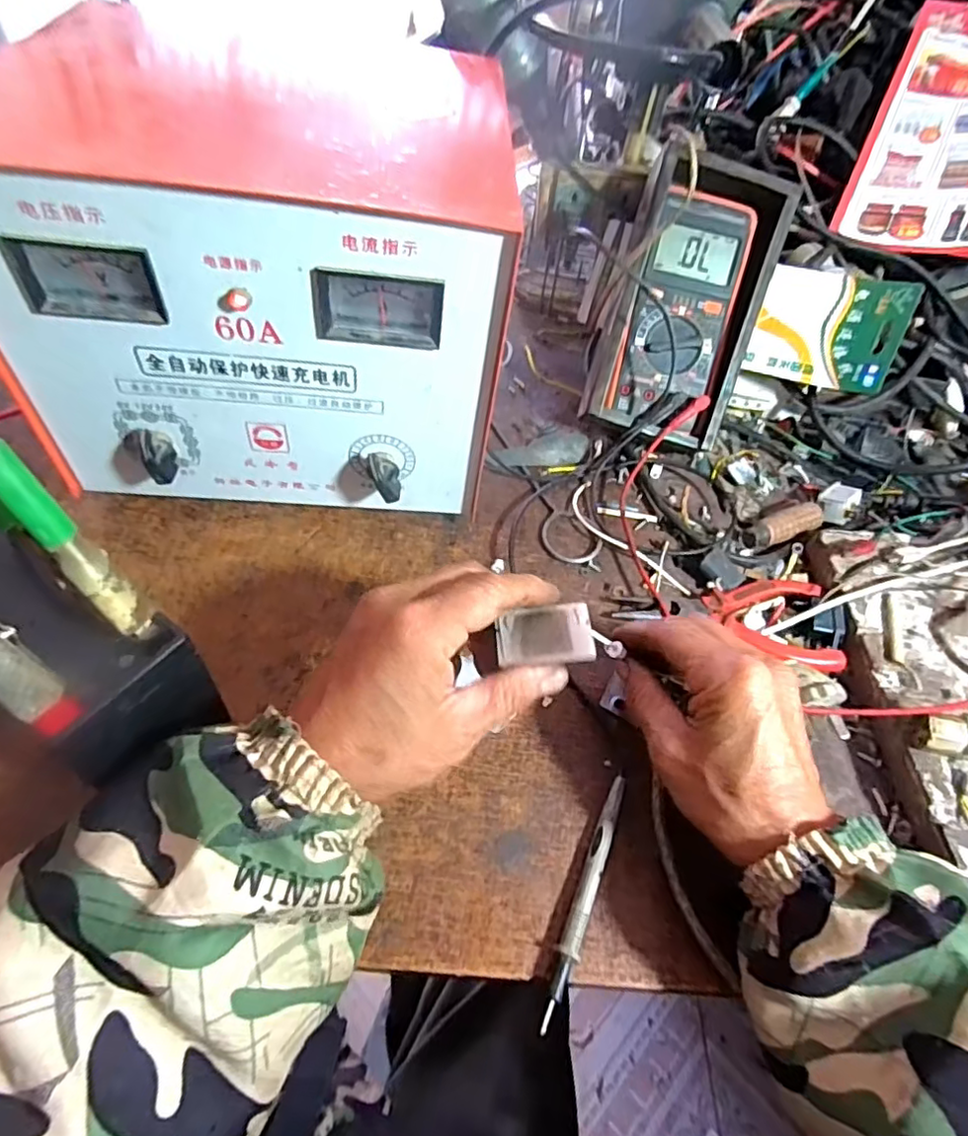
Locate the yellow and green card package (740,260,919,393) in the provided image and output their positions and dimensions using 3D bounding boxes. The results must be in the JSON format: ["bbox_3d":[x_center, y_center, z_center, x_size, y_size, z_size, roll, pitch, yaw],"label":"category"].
[{"bbox_3d":[0.271,-0.188,0.476,0.100,0.013,0.087,26,97,28],"label":"yellow and green card package"}]

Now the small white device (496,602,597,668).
[{"bbox_3d":[0.030,0.033,0.296,0.046,0.007,0.032,-2,53,-6],"label":"small white device"}]

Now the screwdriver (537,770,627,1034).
[{"bbox_3d":[0.052,0.162,0.306,0.010,0.009,0.121,22,54,12],"label":"screwdriver"}]

